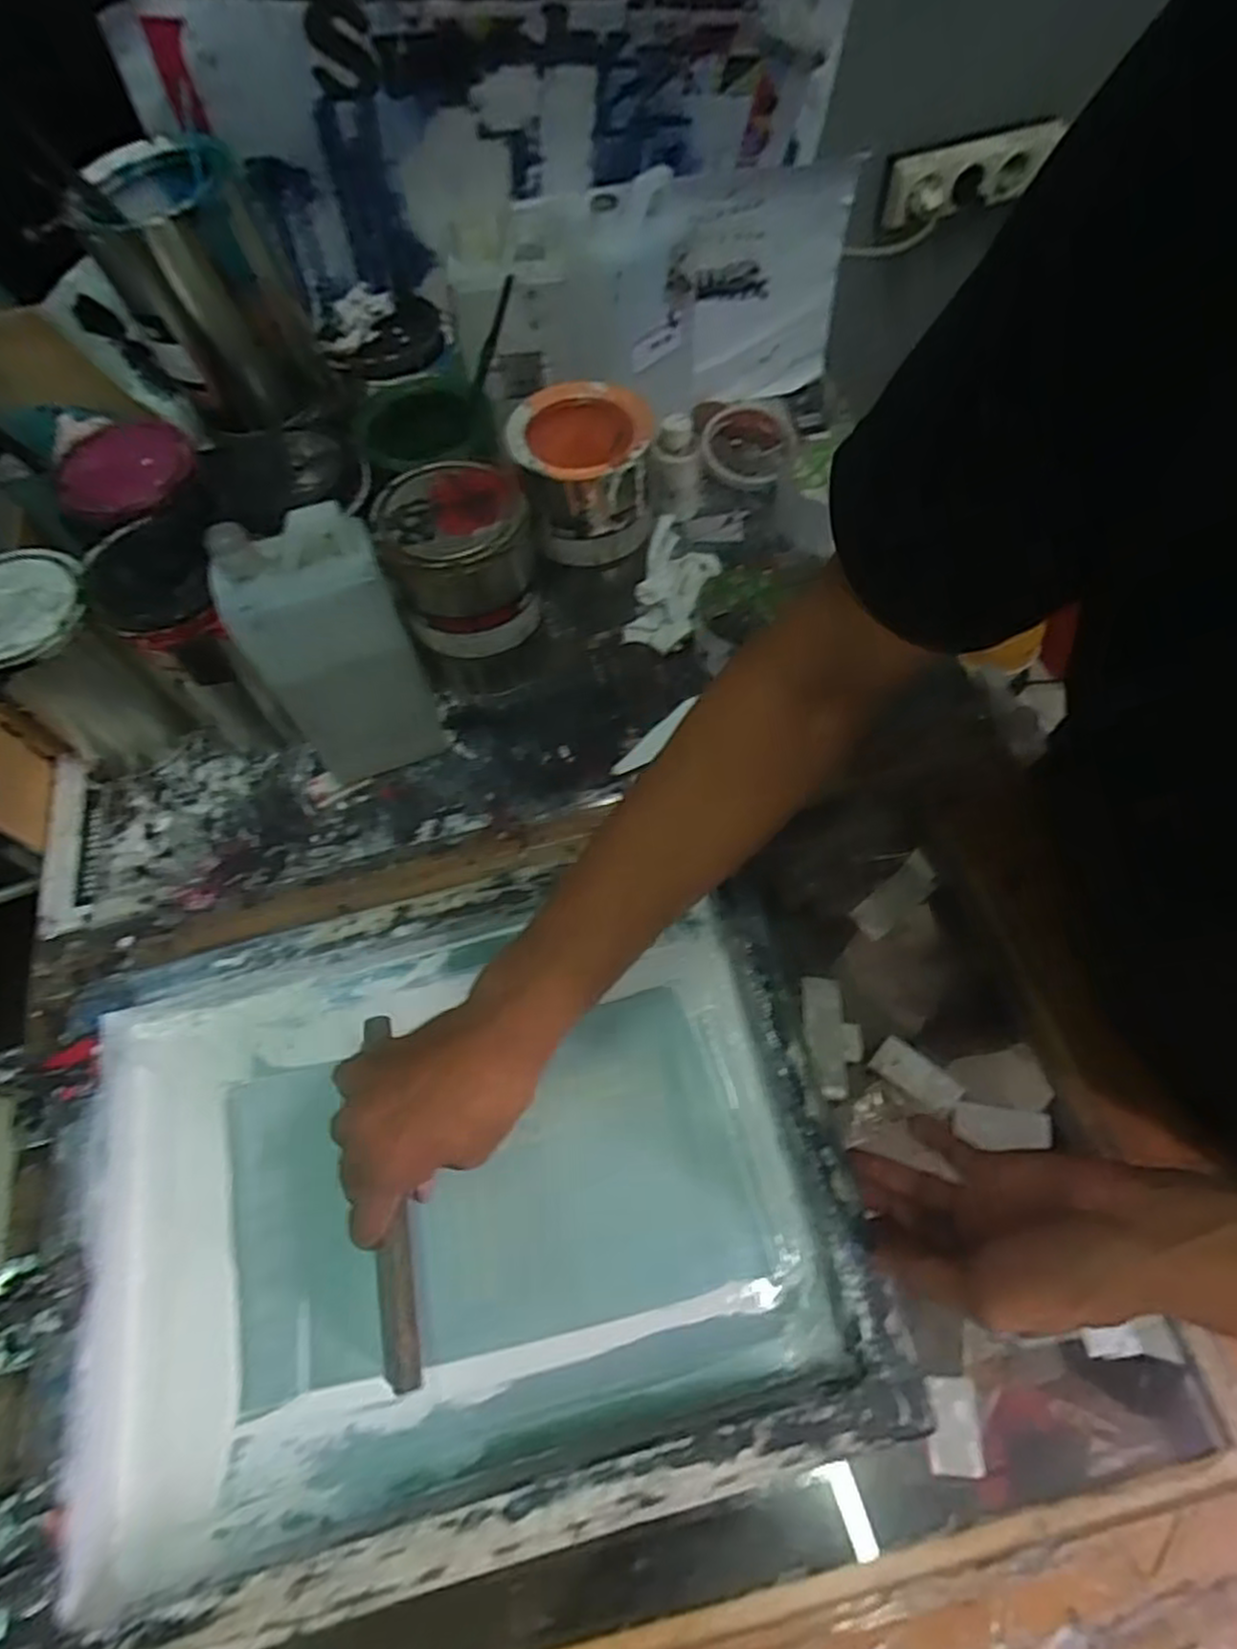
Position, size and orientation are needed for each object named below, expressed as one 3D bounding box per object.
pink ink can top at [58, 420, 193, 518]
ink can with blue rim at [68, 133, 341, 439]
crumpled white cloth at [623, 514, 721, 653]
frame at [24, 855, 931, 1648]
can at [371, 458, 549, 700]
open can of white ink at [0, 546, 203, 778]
[{"bbox_3d":[-0.367,-0.260,0.549,0.101,0.010,0.093,-1,63,2],"label":"pink ink can top"},{"bbox_3d":[-0.291,-0.381,0.533,0.107,0.139,0.114,-23,64,-9],"label":"ink can with blue rim"},{"bbox_3d":[0.047,-0.202,0.633,0.057,0.055,0.095,22,67,13],"label":"crumpled white cloth"},{"bbox_3d":[-0.098,0.211,0.449,0.427,0.050,0.346,-14,64,-4],"label":"frame"},{"bbox_3d":[-0.115,-0.186,0.586,0.101,0.146,0.099,-1,64,3],"label":"can"},{"bbox_3d":[-0.416,-0.121,0.569,0.097,0.156,0.100,-1,64,3],"label":"open can of white ink"}]

